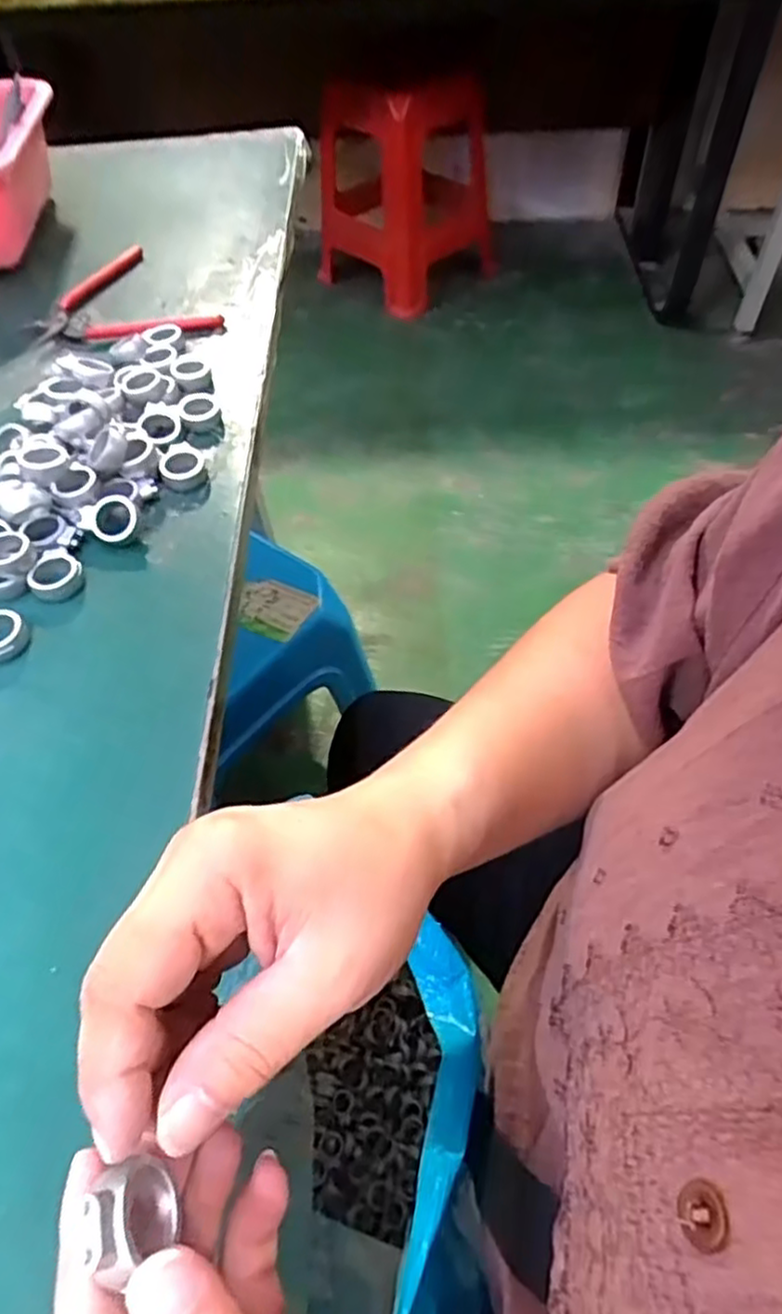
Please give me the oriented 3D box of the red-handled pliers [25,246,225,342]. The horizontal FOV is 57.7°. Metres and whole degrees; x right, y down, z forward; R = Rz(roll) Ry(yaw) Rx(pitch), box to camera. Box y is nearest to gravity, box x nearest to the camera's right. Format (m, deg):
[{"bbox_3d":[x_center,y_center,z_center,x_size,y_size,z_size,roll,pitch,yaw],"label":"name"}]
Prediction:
[{"bbox_3d":[-0.208,-0.261,0.530,0.109,0.011,0.152,-32,57,-19],"label":"red-handled pliers"}]

